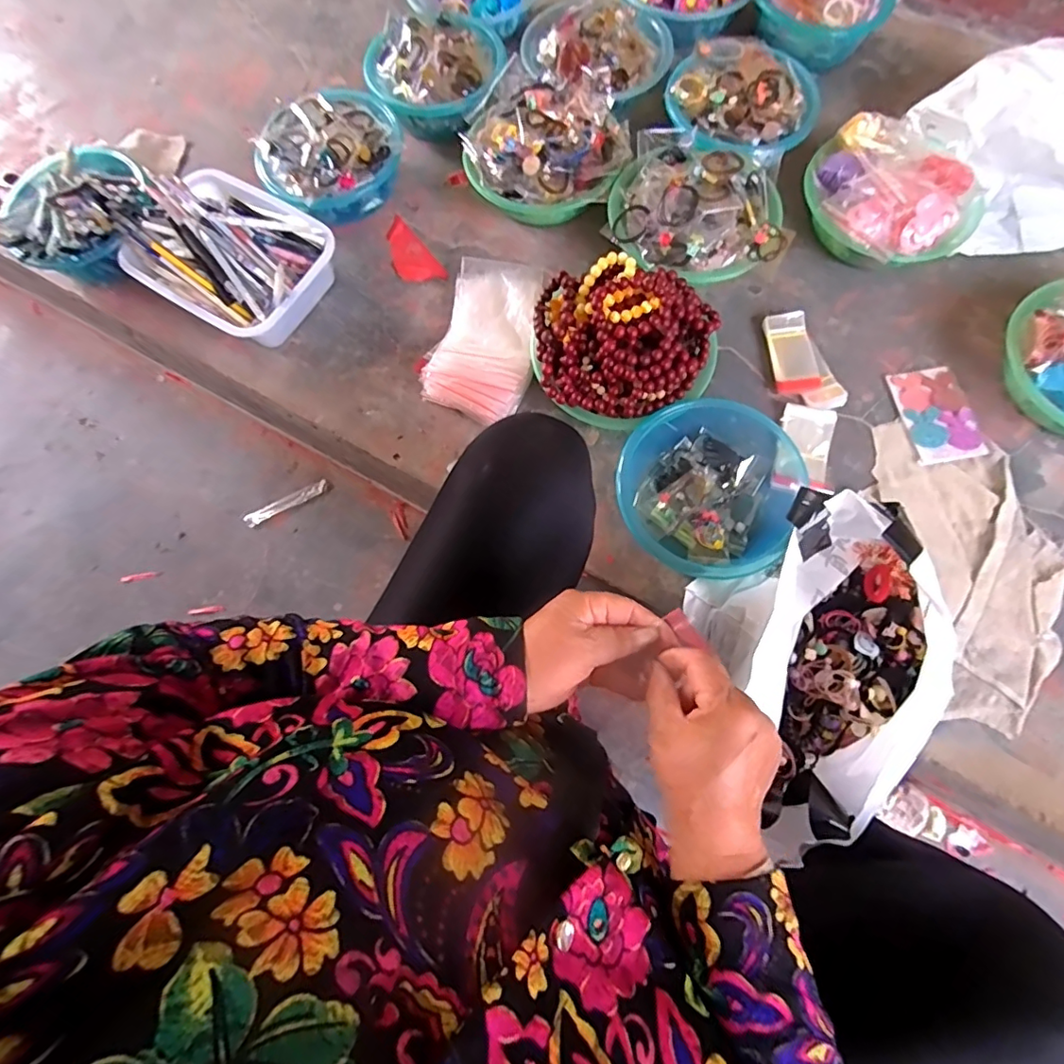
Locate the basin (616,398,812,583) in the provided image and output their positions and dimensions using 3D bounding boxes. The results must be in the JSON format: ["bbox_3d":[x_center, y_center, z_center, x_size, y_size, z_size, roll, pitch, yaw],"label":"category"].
[{"bbox_3d":[0.238,-0.063,0.680,0.240,0.080,0.220,0,75,1],"label":"basin"}]

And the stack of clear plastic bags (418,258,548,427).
[{"bbox_3d":[-0.060,-0.275,0.759,0.142,0.071,0.244,15,74,6],"label":"stack of clear plastic bags"}]

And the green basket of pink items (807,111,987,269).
[{"bbox_3d":[0.515,-0.482,0.774,0.209,0.106,0.223,0,75,1],"label":"green basket of pink items"}]

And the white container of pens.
[{"bbox_3d":[-0.447,-0.413,0.788,0.289,0.107,0.216,30,77,10],"label":"white container of pens"}]

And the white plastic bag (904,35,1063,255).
[{"bbox_3d":[0.756,-0.566,0.778,0.306,0.135,0.284,-28,76,-6],"label":"white plastic bag"}]

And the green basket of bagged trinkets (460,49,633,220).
[{"bbox_3d":[0.022,-0.567,0.809,0.236,0.112,0.192,17,75,7],"label":"green basket of bagged trinkets"}]

